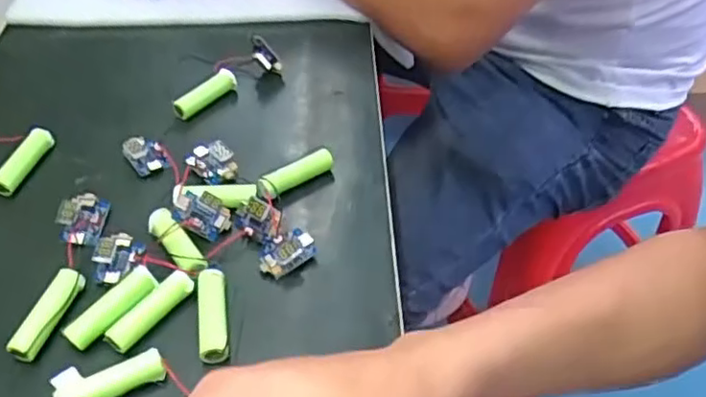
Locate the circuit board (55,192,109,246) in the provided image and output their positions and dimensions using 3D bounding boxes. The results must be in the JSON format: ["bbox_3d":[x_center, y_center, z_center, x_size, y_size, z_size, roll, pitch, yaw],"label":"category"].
[{"bbox_3d":[-0.160,0.011,0.380,0.026,0.005,0.032,16,56,-14],"label":"circuit board"}]

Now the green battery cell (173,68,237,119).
[{"bbox_3d":[-0.105,-0.076,0.461,0.051,0.018,0.017,-31,55,-26],"label":"green battery cell"}]

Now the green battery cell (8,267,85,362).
[{"bbox_3d":[-0.158,0.060,0.336,0.015,0.012,0.050,16,49,13],"label":"green battery cell"}]

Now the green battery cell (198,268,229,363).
[{"bbox_3d":[-0.073,0.060,0.334,0.014,0.012,0.049,-6,48,-7],"label":"green battery cell"}]

